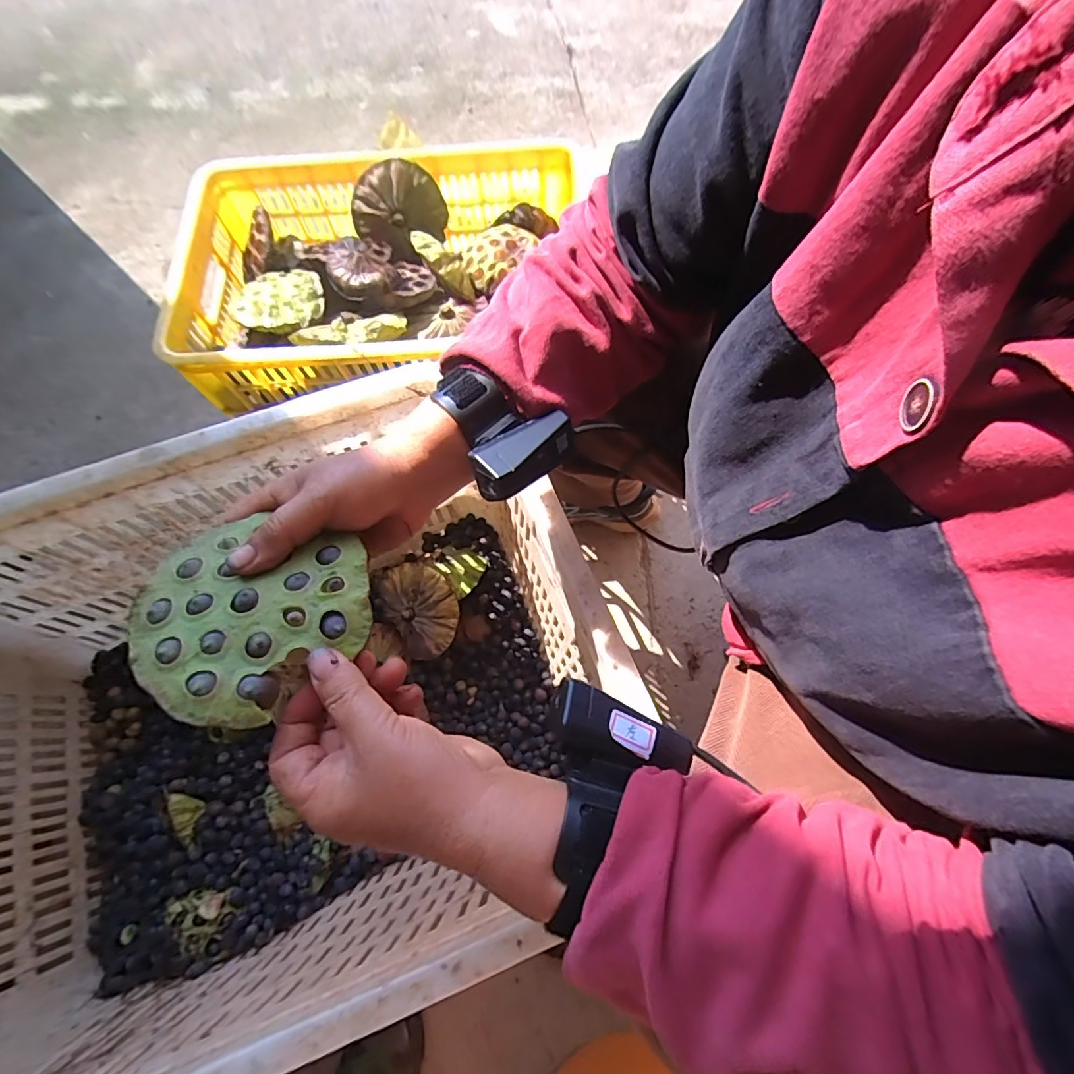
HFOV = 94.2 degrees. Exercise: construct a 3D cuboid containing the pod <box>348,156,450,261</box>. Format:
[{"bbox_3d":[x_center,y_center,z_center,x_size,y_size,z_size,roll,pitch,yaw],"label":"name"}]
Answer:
[{"bbox_3d":[-0.206,-0.487,0.741,0.135,0.116,0.036,-25,30,-1],"label":"pod"}]

